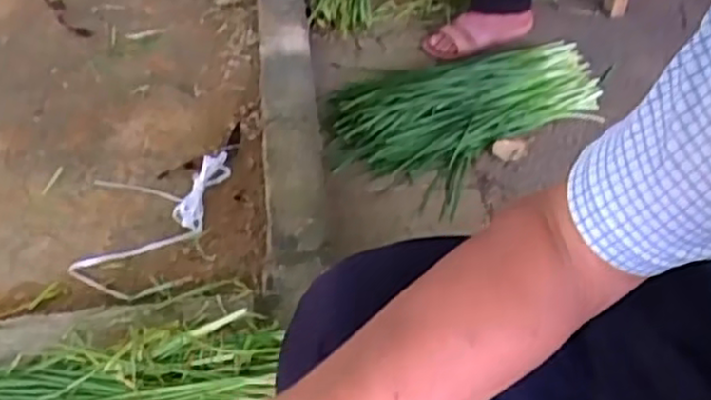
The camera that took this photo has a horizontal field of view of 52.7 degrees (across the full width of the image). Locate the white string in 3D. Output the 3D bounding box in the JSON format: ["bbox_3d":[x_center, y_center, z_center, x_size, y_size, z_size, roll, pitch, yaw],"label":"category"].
[{"bbox_3d":[-0.280,0.021,0.986,0.185,0.031,0.236,1,48,-2],"label":"white string"}]

